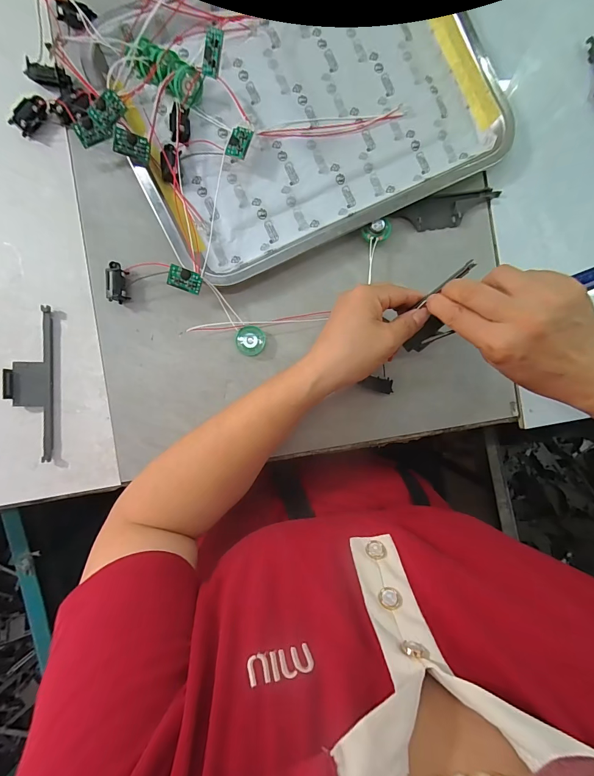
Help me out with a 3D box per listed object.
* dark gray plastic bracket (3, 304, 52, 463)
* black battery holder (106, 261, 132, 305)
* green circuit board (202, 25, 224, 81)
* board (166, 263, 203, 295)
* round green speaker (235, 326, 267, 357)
[{"bbox_3d":[-0.239,-0.004,0.312,0.033,0.014,0.134,-1,89,-5],"label":"dark gray plastic bracket"},{"bbox_3d":[-0.164,-0.096,0.320,0.016,0.016,0.035,-1,89,-5],"label":"black battery holder"},{"bbox_3d":[-0.065,-0.258,0.270,0.014,0.004,0.029,23,129,-4],"label":"green circuit board"},{"bbox_3d":[-0.098,-0.095,0.306,0.028,0.004,0.018,18,97,-10],"label":"board"},{"bbox_3d":[-0.044,-0.045,0.336,0.028,0.006,0.028,0,89,-5],"label":"round green speaker"}]

